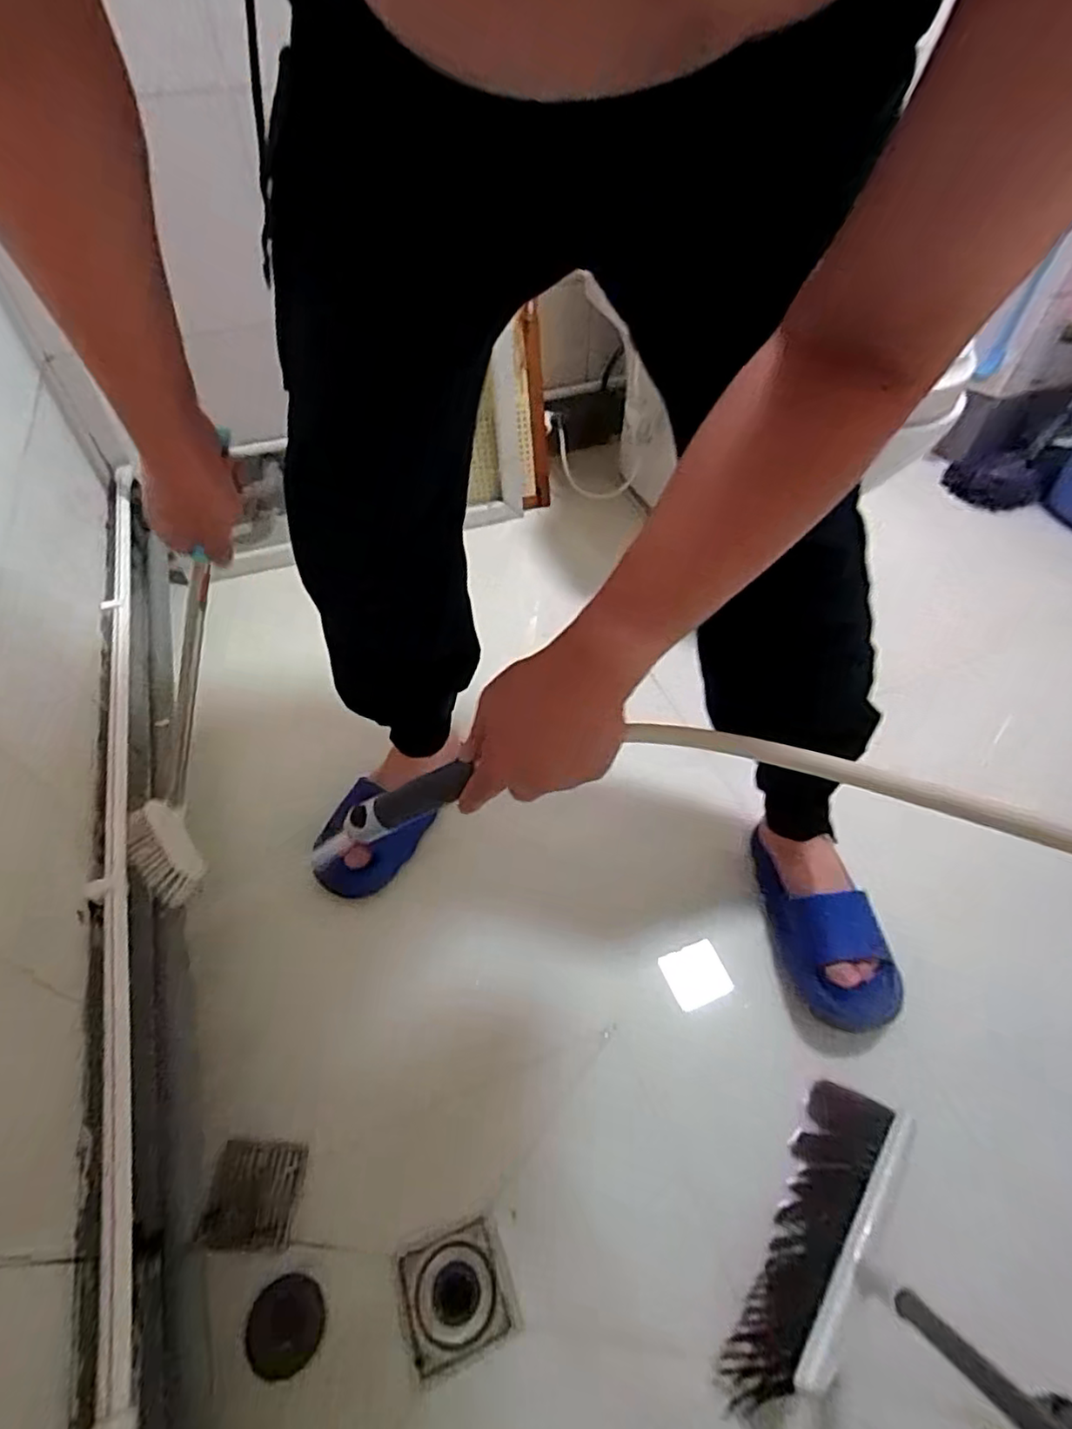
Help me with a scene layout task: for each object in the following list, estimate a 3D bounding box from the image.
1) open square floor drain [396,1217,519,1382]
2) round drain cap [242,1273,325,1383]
[{"bbox_3d":[-0.078,0.562,0.614,0.097,0.011,0.092,-17,53,-12],"label":"open square floor drain"},{"bbox_3d":[-0.236,0.575,0.593,0.067,0.008,0.070,-1,51,0],"label":"round drain cap"}]

